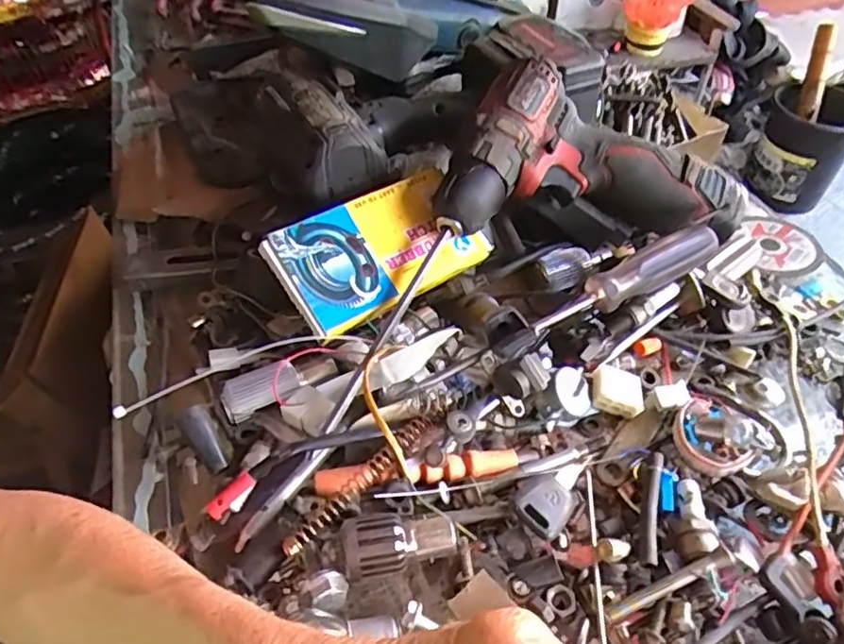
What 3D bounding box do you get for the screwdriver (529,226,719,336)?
[{"bbox_3d":[0.130,-0.028,0.399,0.132,0.026,0.023,-21,49,-18],"label":"screwdriver"}]

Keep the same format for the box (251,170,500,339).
[{"bbox_3d":[-0.025,-0.049,0.410,0.139,0.017,0.075,-31,80,-28],"label":"box"}]

